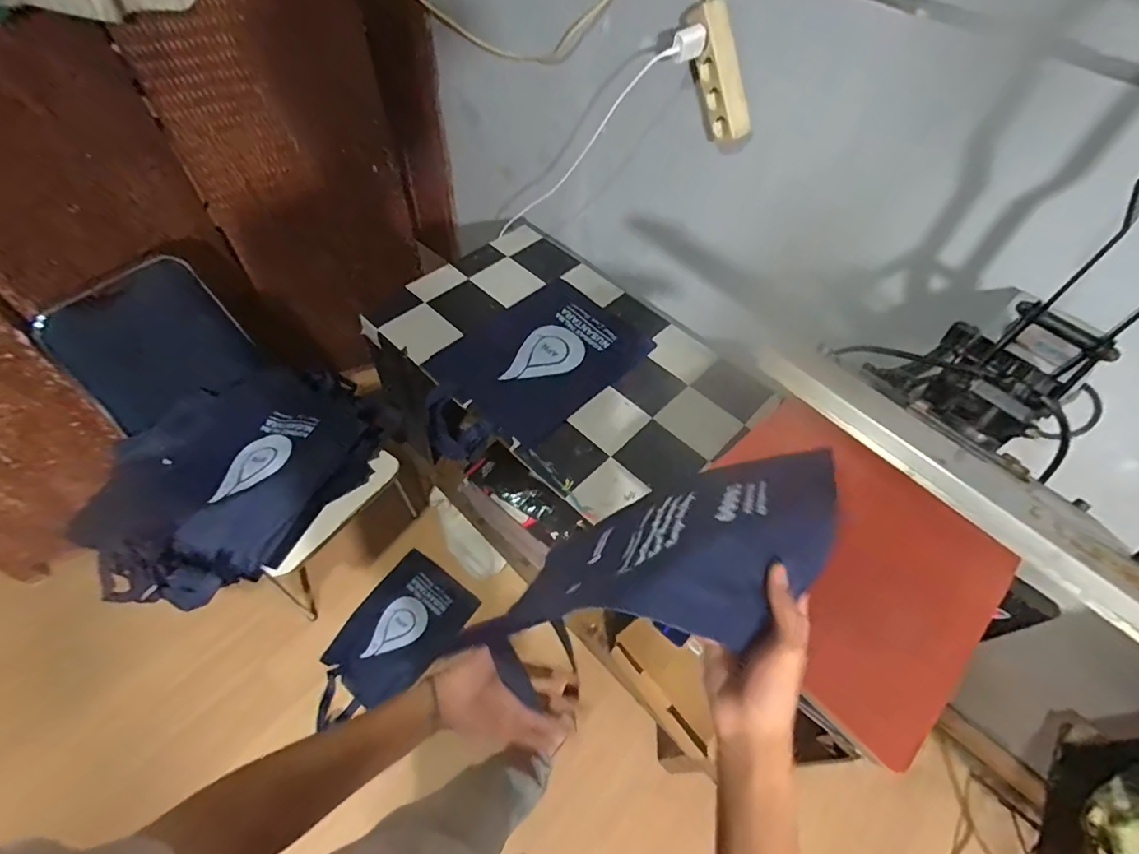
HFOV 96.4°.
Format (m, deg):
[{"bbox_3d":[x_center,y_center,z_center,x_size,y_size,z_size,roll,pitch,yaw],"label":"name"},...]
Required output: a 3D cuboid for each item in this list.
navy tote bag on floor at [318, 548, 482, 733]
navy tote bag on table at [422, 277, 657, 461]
[{"bbox_3d":[-0.519,0.615,1.471,0.277,0.024,0.466,35,64,14],"label":"navy tote bag on floor"},{"bbox_3d":[-0.085,-0.126,1.089,0.303,0.069,0.492,42,63,18],"label":"navy tote bag on table"}]

